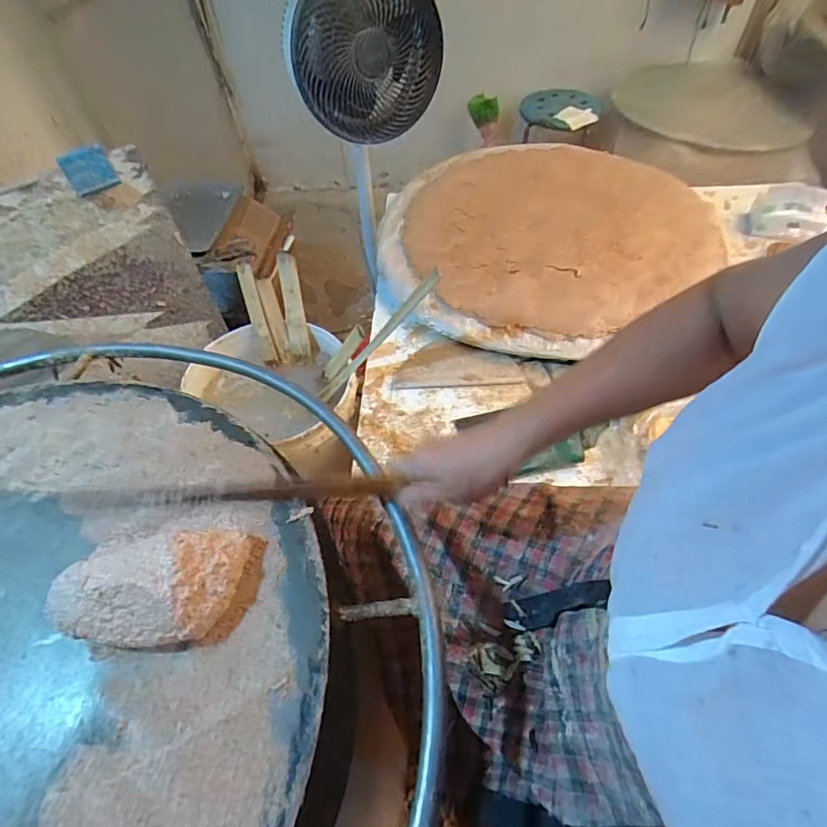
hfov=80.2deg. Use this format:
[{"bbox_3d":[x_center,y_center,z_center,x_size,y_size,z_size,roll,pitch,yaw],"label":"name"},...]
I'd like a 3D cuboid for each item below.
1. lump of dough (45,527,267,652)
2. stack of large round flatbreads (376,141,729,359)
[{"bbox_3d":[-0.215,0.149,0.407,0.159,0.056,0.083,-12,53,-6],"label":"lump of dough"},{"bbox_3d":[0.226,-0.375,0.996,0.612,0.080,0.586,-30,57,-18],"label":"stack of large round flatbreads"}]

